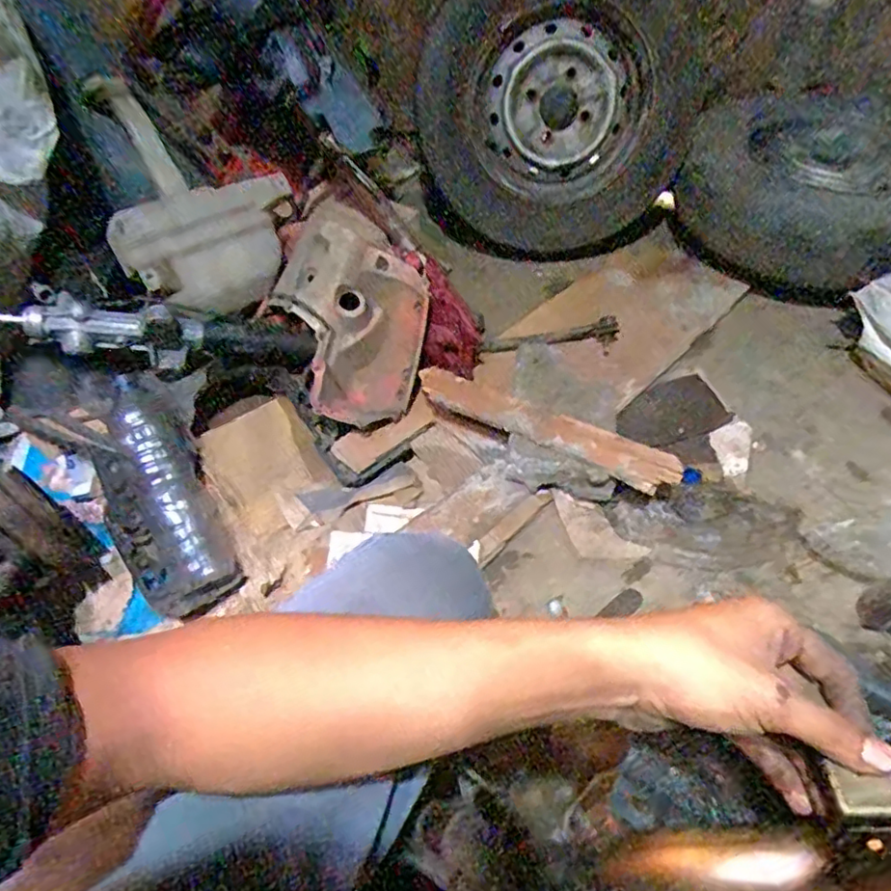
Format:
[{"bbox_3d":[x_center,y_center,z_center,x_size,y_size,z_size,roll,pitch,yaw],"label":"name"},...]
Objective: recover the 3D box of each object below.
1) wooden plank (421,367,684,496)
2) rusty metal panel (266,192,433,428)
[{"bbox_3d":[0.146,-0.028,0.937,0.419,0.035,0.066,25,56,20],"label":"wooden plank"},{"bbox_3d":[-0.148,-0.210,1.005,0.262,0.062,0.316,25,88,-8],"label":"rusty metal panel"}]

